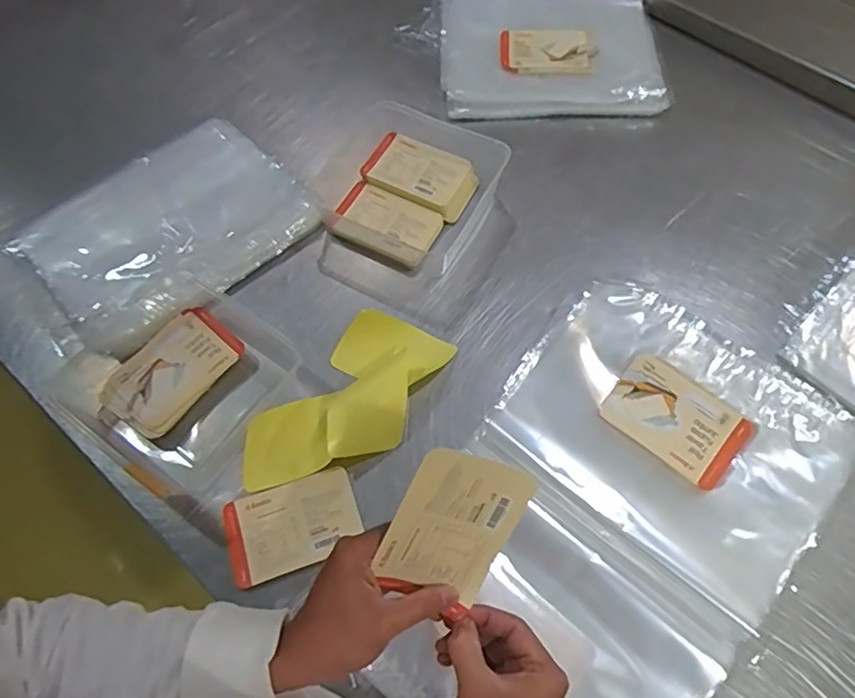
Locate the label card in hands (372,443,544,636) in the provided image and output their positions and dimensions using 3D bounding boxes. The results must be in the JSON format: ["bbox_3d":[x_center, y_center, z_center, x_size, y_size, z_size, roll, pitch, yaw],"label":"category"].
[{"bbox_3d":[0.016,0.127,0.400,0.082,0.121,0.007,20,20,-15],"label":"label card in hands"}]

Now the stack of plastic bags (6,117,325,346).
[{"bbox_3d":[-0.320,-0.161,0.717,0.315,0.047,0.225,-41,71,-18],"label":"stack of plastic bags"}]

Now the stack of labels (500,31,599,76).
[{"bbox_3d":[0.181,-0.446,0.871,0.140,0.013,0.092,2,64,1],"label":"stack of labels"}]

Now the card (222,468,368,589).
[{"bbox_3d":[-0.135,0.176,0.581,0.130,0.007,0.083,-18,66,-9],"label":"card"}]

